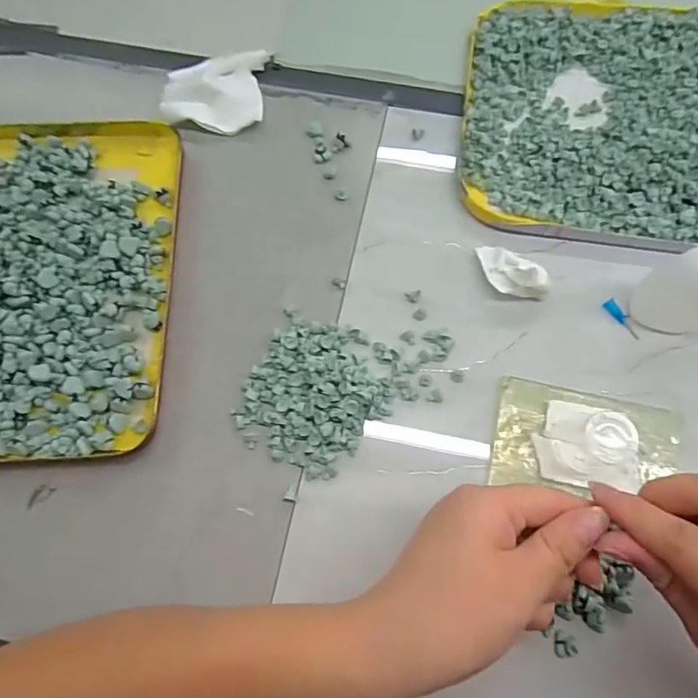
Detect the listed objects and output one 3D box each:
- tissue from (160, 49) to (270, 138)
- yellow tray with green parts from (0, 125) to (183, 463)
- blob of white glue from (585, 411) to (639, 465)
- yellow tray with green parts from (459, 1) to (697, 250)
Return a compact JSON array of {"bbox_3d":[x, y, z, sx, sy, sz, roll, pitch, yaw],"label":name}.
[{"bbox_3d":[-0.101,-0.196,0.383,0.073,0.010,0.076,0,72,1],"label":"tissue"},{"bbox_3d":[-0.236,-0.050,0.333,0.238,0.023,0.239,-1,72,1],"label":"yellow tray with green parts"},{"bbox_3d":[0.136,0.046,0.263,0.026,0.004,0.026,4,72,3],"label":"blob of white glue"},{"bbox_3d":[0.220,-0.164,0.358,0.269,0.025,0.201,8,73,4],"label":"yellow tray with green parts"}]

